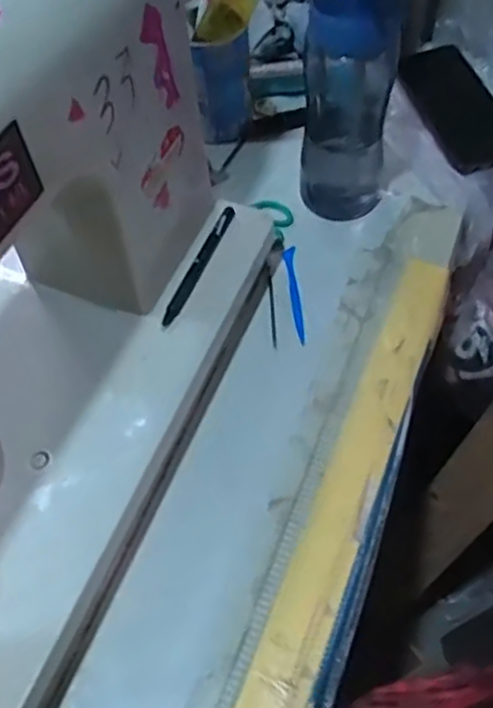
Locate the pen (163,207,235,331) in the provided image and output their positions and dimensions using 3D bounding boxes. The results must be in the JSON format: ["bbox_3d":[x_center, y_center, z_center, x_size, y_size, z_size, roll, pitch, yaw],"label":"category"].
[{"bbox_3d":[-0.036,-0.070,0.535,0.010,0.006,0.123,18,59,14],"label":"pen"}]

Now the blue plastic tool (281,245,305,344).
[{"bbox_3d":[0.040,-0.054,0.587,0.011,0.004,0.105,-4,57,1],"label":"blue plastic tool"}]

